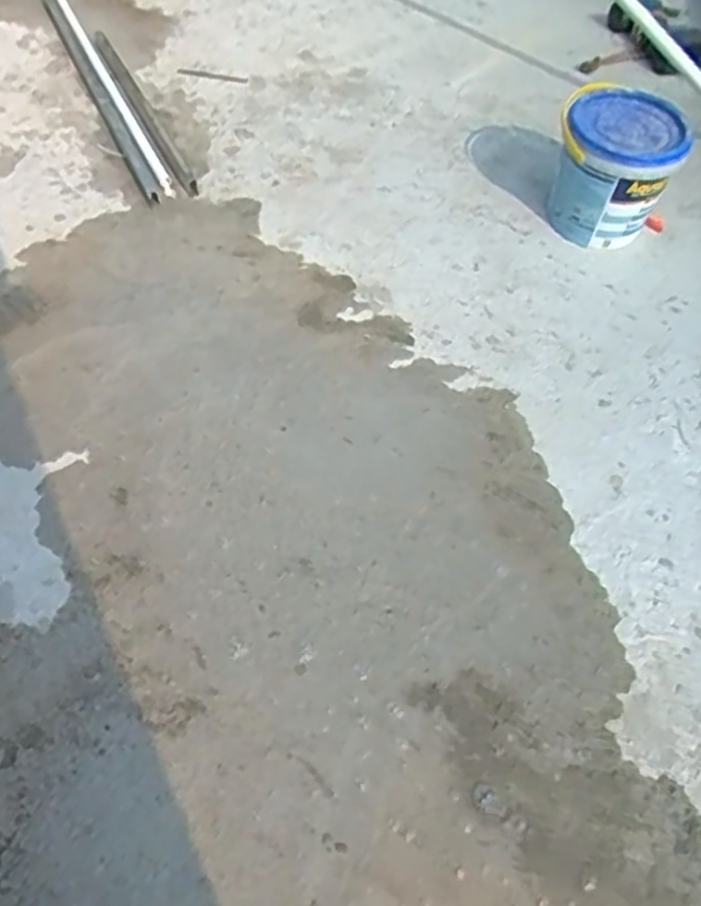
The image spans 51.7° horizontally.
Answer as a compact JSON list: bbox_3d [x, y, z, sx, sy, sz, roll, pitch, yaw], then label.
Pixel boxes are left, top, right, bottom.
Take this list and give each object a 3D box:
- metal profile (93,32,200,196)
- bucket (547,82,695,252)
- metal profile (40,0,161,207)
[{"bbox_3d":[-0.414,-0.686,1.432,0.041,0.026,0.546,-23,60,-17],"label":"metal profile"},{"bbox_3d":[0.451,-0.490,1.261,0.204,0.204,0.208,21,58,12],"label":"bucket"},{"bbox_3d":[-0.543,-0.767,1.504,0.042,0.021,0.832,-22,60,-16],"label":"metal profile"}]

